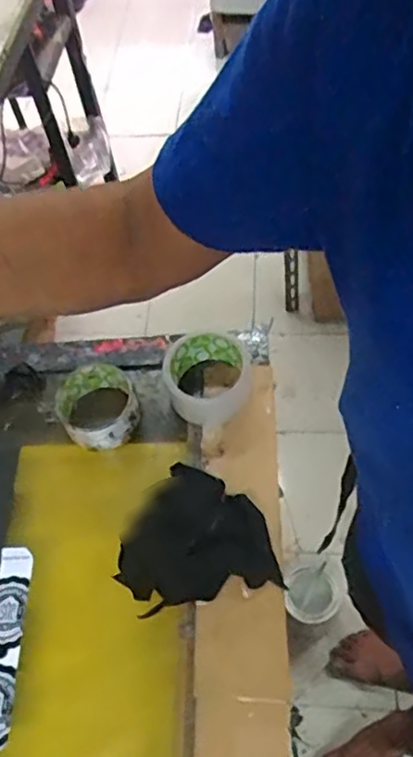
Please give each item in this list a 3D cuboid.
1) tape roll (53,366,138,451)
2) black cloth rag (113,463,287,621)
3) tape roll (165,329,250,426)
[{"bbox_3d":[-0.116,0.027,0.667,0.079,0.042,0.092,-23,57,-11],"label":"tape roll"},{"bbox_3d":[-0.017,0.144,0.593,0.143,0.037,0.130,-13,55,-4],"label":"black cloth rag"},{"bbox_3d":[0.002,-0.002,0.669,0.088,0.053,0.096,-2,55,3],"label":"tape roll"}]

